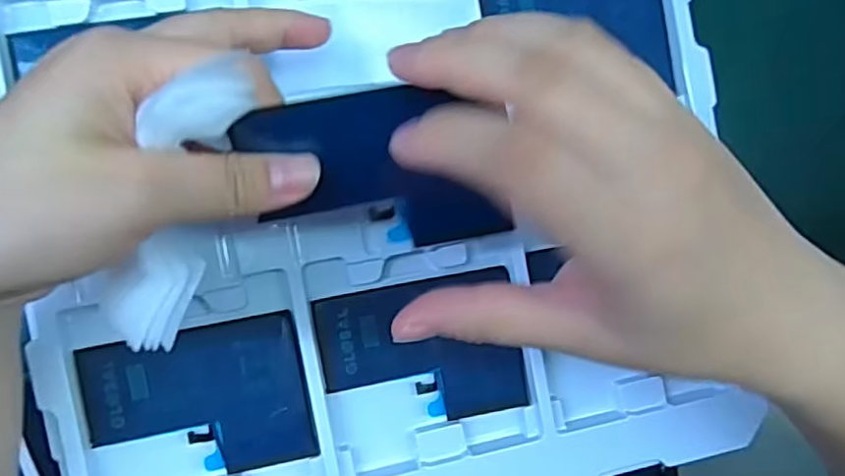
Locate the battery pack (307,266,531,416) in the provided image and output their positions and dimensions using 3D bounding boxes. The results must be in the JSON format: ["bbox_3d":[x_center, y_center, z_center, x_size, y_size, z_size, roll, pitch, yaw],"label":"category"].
[{"bbox_3d":[0.001,0.053,0.295,0.090,0.007,0.066,-10,89,-9],"label":"battery pack"}]

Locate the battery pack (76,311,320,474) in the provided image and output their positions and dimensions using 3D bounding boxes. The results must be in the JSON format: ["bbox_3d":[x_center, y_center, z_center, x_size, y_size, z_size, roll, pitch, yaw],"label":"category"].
[{"bbox_3d":[-0.096,0.072,0.279,0.091,0.006,0.065,-10,90,-9],"label":"battery pack"}]

